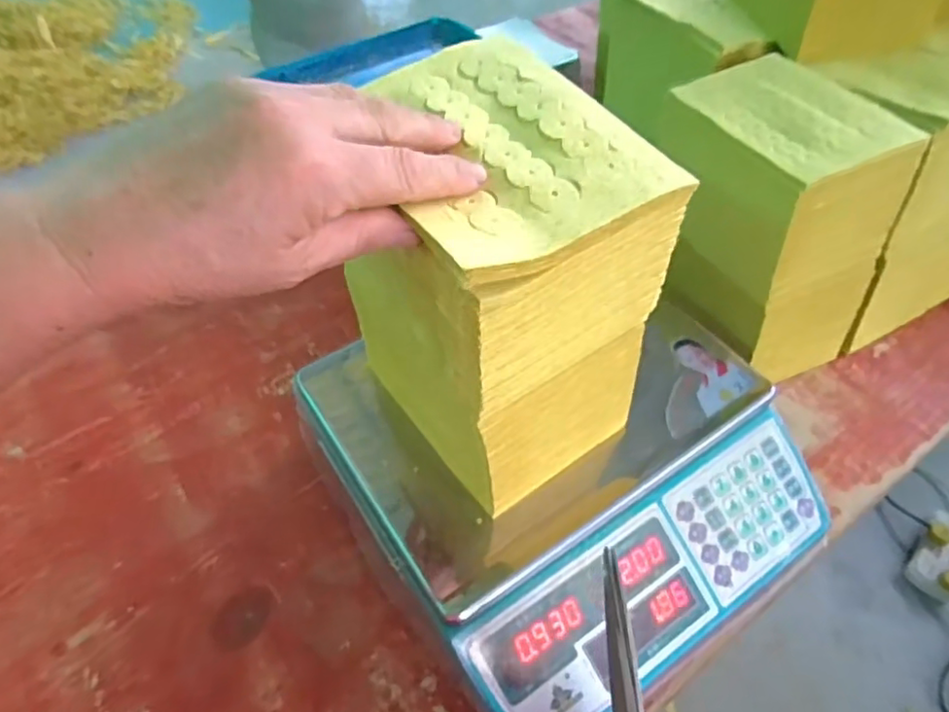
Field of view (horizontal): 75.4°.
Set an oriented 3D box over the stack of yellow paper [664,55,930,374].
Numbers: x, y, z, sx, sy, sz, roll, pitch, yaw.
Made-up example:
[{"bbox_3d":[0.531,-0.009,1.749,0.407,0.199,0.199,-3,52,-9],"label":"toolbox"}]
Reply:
[{"bbox_3d":[0.259,-0.112,0.559,0.121,0.231,0.179,-23,55,-17],"label":"stack of yellow paper"}]

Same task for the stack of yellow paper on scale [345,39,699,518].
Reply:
[{"bbox_3d":[0.013,-0.039,0.368,0.122,0.211,0.152,-27,54,-19],"label":"stack of yellow paper on scale"}]

